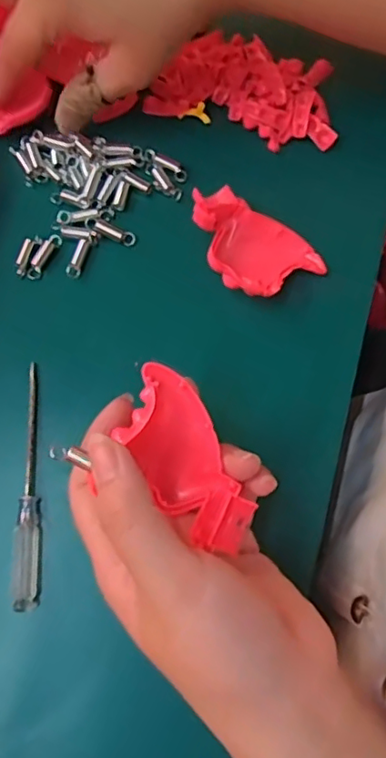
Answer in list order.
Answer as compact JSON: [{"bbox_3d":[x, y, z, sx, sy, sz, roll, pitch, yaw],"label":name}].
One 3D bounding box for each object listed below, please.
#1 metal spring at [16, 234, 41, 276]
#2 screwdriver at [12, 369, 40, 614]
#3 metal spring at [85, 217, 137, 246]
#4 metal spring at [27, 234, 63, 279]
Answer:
[{"bbox_3d":[-0.090,-0.068,0.324,0.007,0.005,0.023,24,76,6],"label":"metal spring"},{"bbox_3d":[-0.080,0.051,0.296,0.010,0.008,0.118,-1,75,-1],"label":"screwdriver"},{"bbox_3d":[-0.046,-0.081,0.330,0.029,0.006,0.007,21,75,5],"label":"metal spring"},{"bbox_3d":[-0.081,-0.067,0.326,0.007,0.007,0.027,30,76,7],"label":"metal spring"}]

